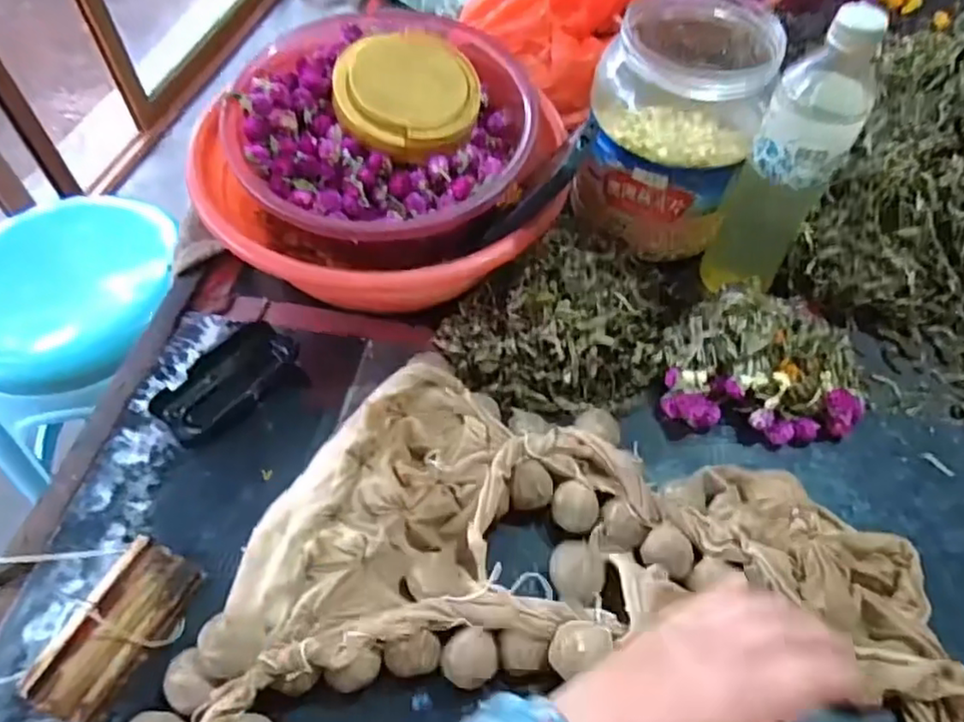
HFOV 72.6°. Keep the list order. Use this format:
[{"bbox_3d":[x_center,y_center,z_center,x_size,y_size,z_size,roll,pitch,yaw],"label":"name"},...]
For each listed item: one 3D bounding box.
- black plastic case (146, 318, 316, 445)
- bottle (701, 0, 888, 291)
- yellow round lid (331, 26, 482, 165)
[{"bbox_3d":[-0.189,0.019,0.496,0.060,0.030,0.105,32,60,22],"label":"black plastic case"},{"bbox_3d":[0.228,-0.143,0.481,0.069,0.207,0.055,10,54,8],"label":"bottle"},{"bbox_3d":[-0.062,-0.224,0.544,0.116,0.019,0.121,4,72,-13],"label":"yellow round lid"}]

